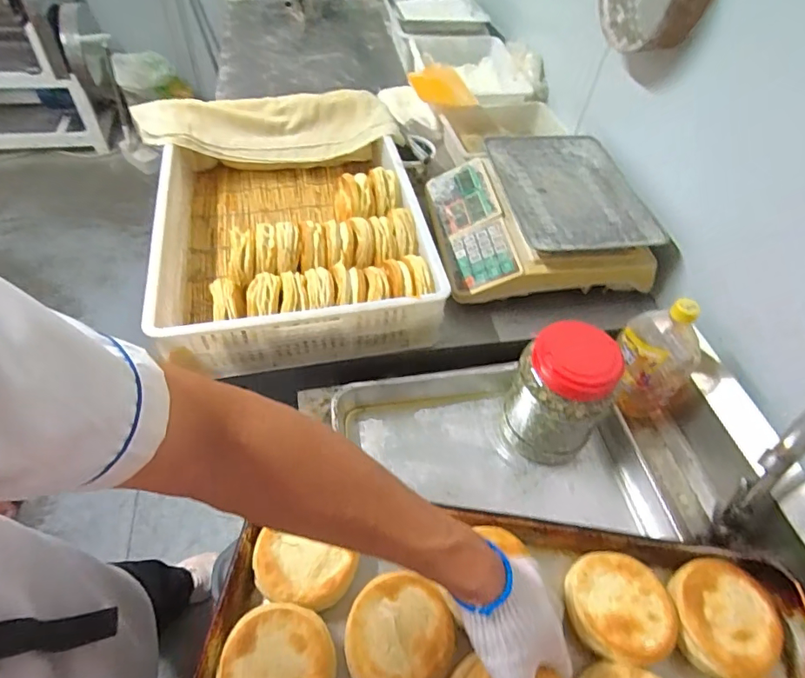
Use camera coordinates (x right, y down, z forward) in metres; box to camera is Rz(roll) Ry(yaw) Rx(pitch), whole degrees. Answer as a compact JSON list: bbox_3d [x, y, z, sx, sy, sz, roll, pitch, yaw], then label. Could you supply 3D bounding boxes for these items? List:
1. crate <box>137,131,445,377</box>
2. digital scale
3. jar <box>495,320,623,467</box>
[{"bbox_3d":[-0.185,-0.177,0.825,0.433,0.145,0.493,-5,53,-9],"label":"crate"},{"bbox_3d":[0.241,-0.241,0.887,0.353,0.086,0.377,-3,53,-8],"label":"digital scale"},{"bbox_3d":[0.201,0.074,0.630,0.108,0.195,0.106,3,52,-3],"label":"jar"}]

